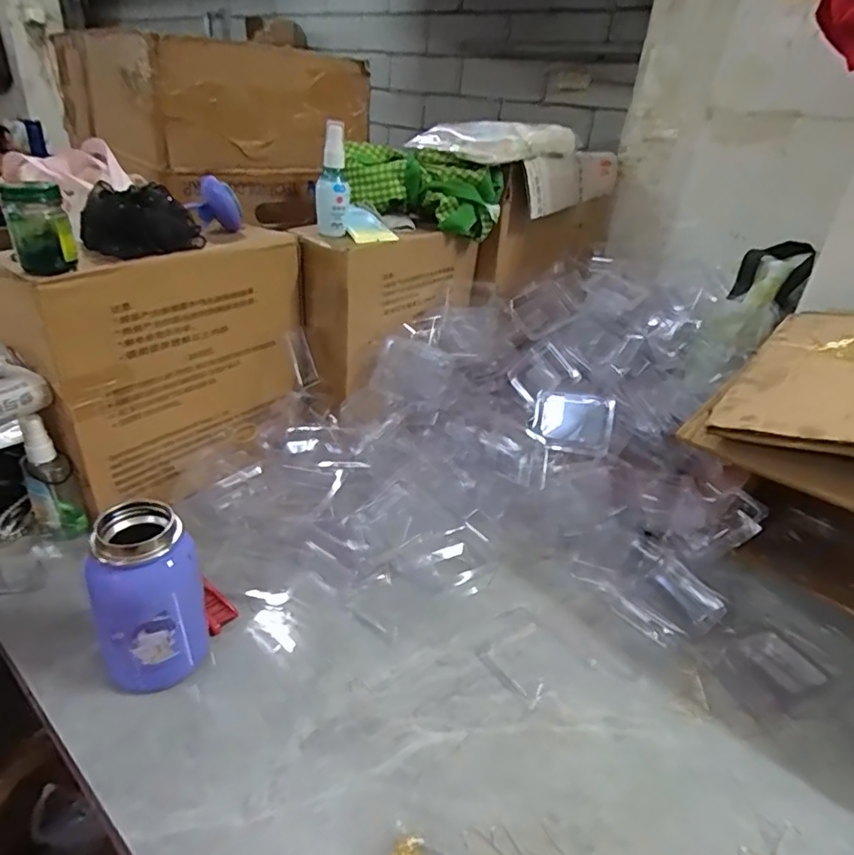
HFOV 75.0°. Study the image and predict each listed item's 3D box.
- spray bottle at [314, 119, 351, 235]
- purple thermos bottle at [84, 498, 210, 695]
[{"bbox_3d":[-0.111,-0.287,0.656,0.040,0.127,0.034,1,29,-8],"label":"spray bottle"},{"bbox_3d":[-0.214,0.136,0.431,0.071,0.147,0.060,-11,33,-28],"label":"purple thermos bottle"}]

